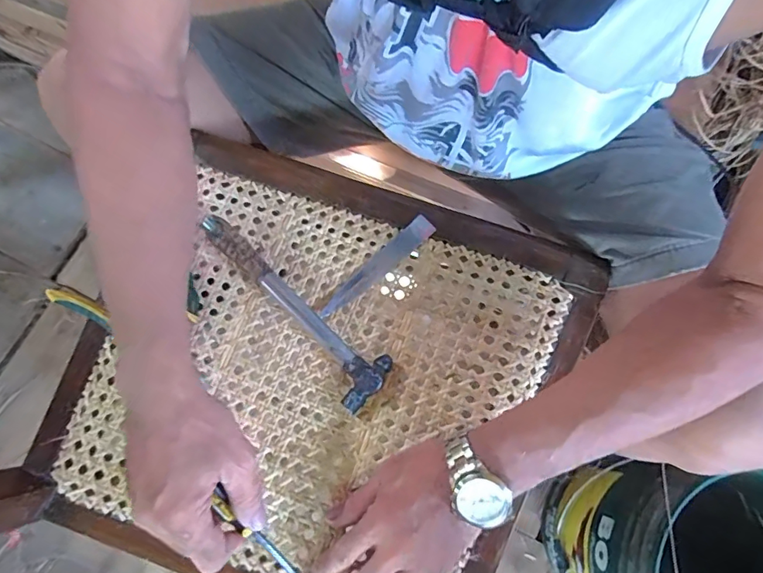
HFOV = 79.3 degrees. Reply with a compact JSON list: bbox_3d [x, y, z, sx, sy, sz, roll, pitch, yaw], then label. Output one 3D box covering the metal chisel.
[{"bbox_3d":[-0.004,-0.019,0.457,0.140,0.006,0.024,-42,79,-8],"label":"metal chisel"}]

